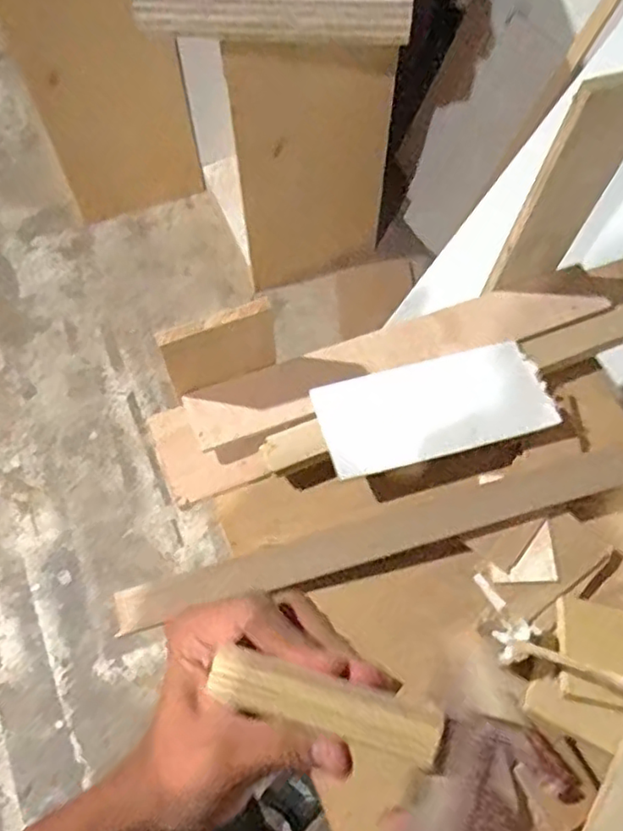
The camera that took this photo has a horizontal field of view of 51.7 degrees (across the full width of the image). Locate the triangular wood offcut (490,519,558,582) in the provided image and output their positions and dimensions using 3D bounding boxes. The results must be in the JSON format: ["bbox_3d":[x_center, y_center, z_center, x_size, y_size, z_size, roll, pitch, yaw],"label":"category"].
[{"bbox_3d":[0.239,0.158,0.732,0.075,0.006,0.060,-3,67,-3],"label":"triangular wood offcut"}]

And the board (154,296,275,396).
[{"bbox_3d":[-0.105,-0.078,0.746,0.128,0.119,0.022,-24,65,-12],"label":"board"}]

